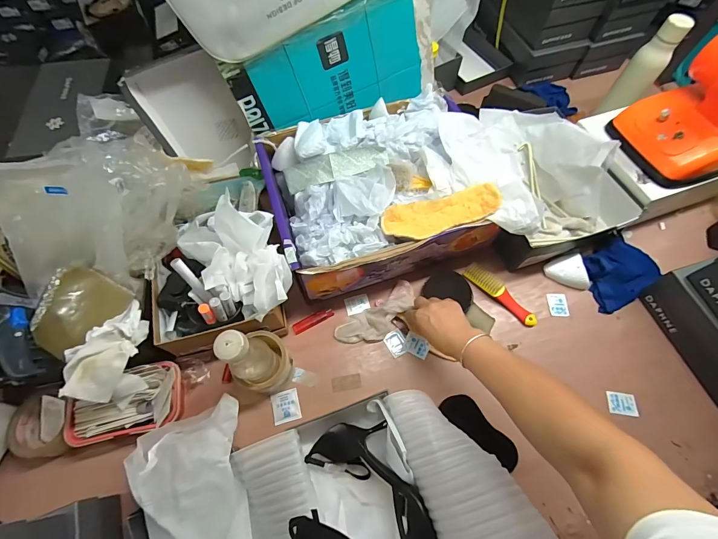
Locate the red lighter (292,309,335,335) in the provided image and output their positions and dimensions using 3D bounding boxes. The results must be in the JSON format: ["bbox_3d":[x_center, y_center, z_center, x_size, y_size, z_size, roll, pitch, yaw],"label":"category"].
[{"bbox_3d":[-0.085,0.093,0.641,0.078,0.009,0.021,-26,67,-13],"label":"red lighter"}]

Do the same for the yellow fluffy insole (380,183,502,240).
[{"bbox_3d":[0.137,-0.095,0.574,0.200,0.027,0.068,-17,65,-9],"label":"yellow fluffy insole"}]

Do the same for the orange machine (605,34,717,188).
[{"bbox_3d":[0.614,-0.288,0.591,0.190,0.198,0.183,-23,66,-11],"label":"orange machine"}]

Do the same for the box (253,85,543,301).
[{"bbox_3d":[0.050,-0.154,0.647,0.418,0.155,0.325,-12,65,-6],"label":"box"}]

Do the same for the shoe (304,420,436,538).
[{"bbox_3d":[0.048,0.311,0.483,0.250,0.061,0.106,38,69,16],"label":"shoe"}]

